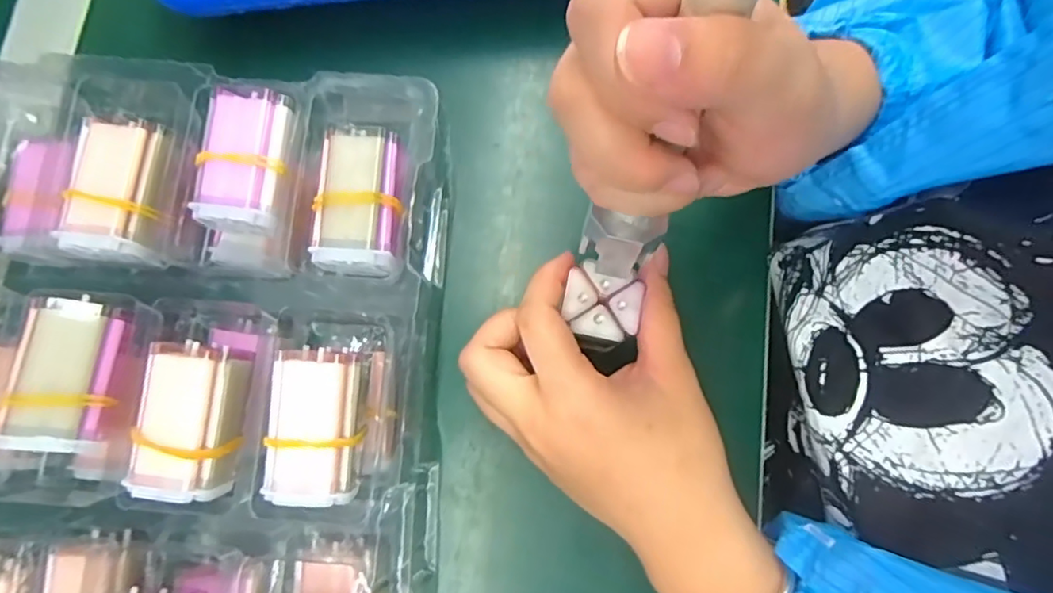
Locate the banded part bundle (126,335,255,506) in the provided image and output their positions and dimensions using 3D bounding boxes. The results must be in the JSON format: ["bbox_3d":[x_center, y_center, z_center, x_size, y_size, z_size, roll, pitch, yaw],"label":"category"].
[{"bbox_3d":[-0.133,0.050,0.236,0.035,0.017,0.059,6,78,1],"label":"banded part bundle"}]

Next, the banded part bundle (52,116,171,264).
[{"bbox_3d":[-0.175,-0.043,0.261,0.034,0.040,0.058,6,78,1],"label":"banded part bundle"}]

